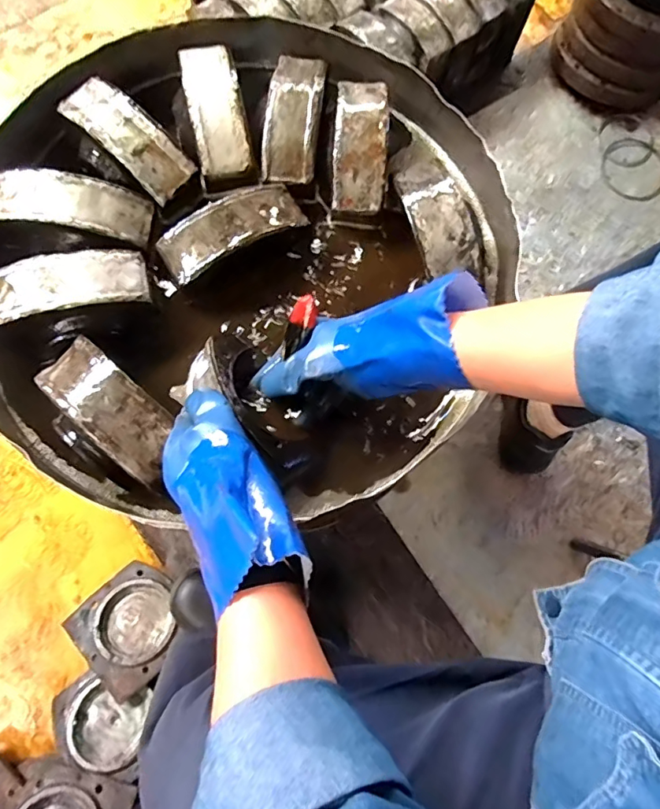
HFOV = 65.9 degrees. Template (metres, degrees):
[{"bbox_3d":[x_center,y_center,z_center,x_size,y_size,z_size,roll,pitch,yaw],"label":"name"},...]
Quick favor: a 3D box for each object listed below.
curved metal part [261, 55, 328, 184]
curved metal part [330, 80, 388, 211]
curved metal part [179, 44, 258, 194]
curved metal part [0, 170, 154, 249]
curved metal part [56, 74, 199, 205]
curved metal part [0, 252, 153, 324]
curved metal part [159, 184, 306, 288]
[{"bbox_3d":[-0.042,-0.338,0.591,0.062,0.031,0.166,8,76,-3],"label":"curved metal part"},{"bbox_3d":[0.034,-0.301,0.584,0.060,0.031,0.158,4,76,-4],"label":"curved metal part"},{"bbox_3d":[-0.131,-0.340,0.589,0.064,0.039,0.166,-12,91,-2],"label":"curved metal part"},{"bbox_3d":[-0.279,-0.210,0.547,0.166,0.039,0.063,7,76,-3],"label":"curved metal part"},{"bbox_3d":[-0.227,-0.300,0.571,0.161,0.035,0.062,42,77,6],"label":"curved metal part"},{"bbox_3d":[-0.267,-0.119,0.518,0.154,0.033,0.059,-13,78,-8],"label":"curved metal part"},{"bbox_3d":[-0.107,-0.192,0.554,0.158,0.030,0.059,-28,80,-11],"label":"curved metal part"}]

